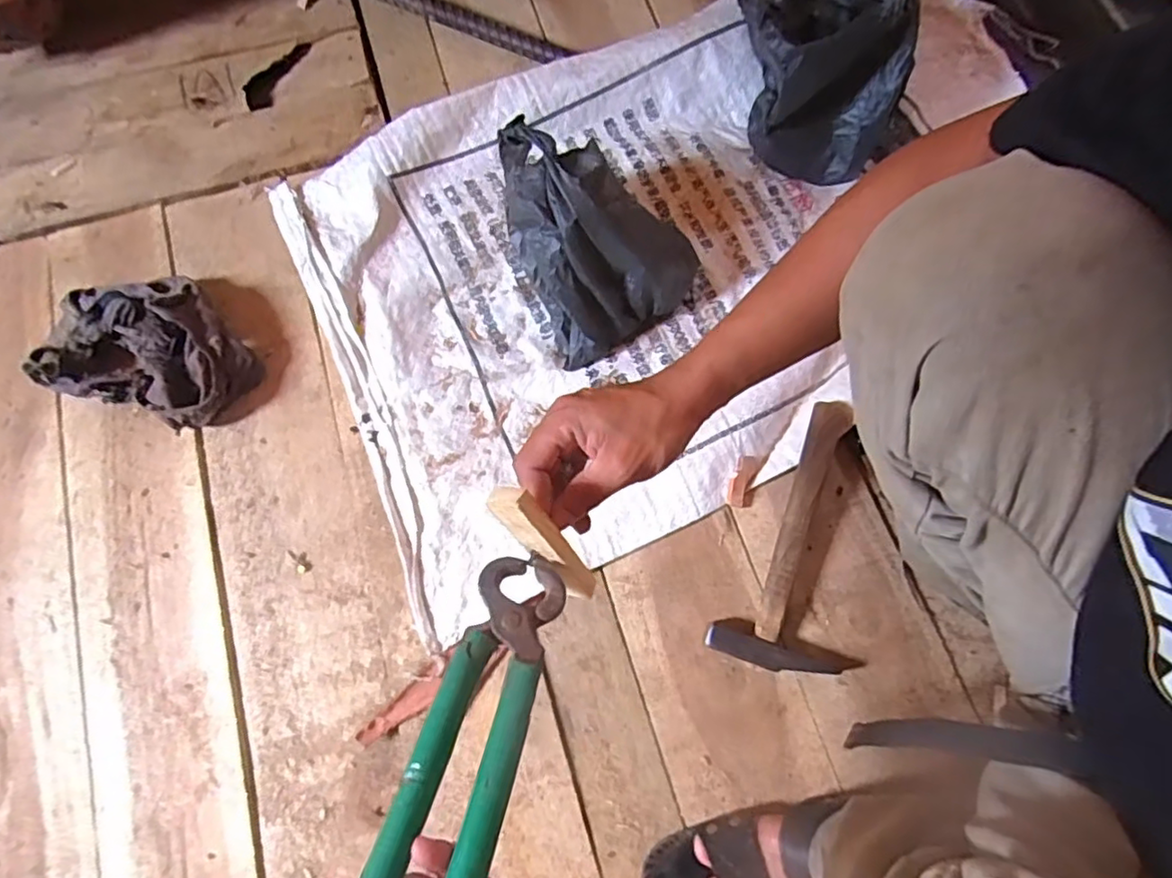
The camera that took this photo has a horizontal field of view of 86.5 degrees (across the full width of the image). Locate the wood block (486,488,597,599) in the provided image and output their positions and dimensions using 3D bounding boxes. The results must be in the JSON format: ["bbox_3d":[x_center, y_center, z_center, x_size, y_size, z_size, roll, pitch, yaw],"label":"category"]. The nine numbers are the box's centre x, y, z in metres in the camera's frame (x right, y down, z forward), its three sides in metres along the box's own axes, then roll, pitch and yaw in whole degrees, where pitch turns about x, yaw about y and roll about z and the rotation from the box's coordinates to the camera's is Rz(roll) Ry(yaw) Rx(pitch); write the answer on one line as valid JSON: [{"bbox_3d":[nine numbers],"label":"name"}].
[{"bbox_3d":[-0.021,0.064,0.367,0.020,0.097,0.016,-43,34,-11],"label":"wood block"}]

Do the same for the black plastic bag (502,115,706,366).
[{"bbox_3d":[0.015,-0.202,0.608,0.163,0.153,0.177,-27,76,-7],"label":"black plastic bag"}]

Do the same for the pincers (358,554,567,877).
[{"bbox_3d":[-0.063,0.173,0.308,0.061,0.013,0.244,18,59,5],"label":"pincers"}]

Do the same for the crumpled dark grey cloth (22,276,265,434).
[{"bbox_3d":[-0.447,-0.099,0.634,0.230,0.056,0.148,18,75,5],"label":"crumpled dark grey cloth"}]

